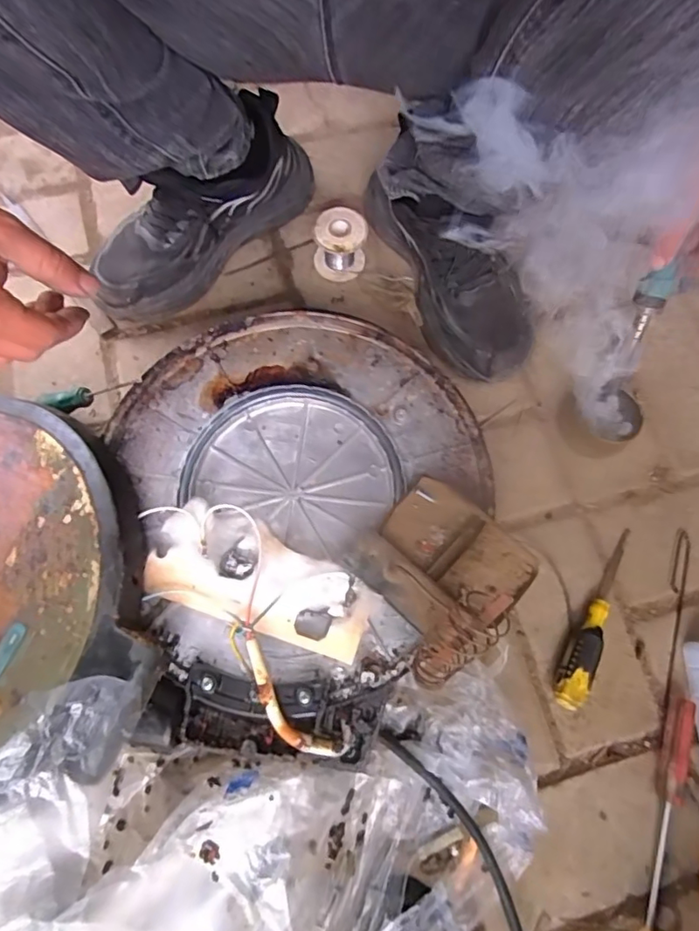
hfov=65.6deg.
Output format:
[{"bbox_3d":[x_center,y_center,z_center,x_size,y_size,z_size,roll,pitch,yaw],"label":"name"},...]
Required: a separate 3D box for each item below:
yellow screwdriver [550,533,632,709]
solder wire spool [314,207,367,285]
[{"bbox_3d":[0.211,0.126,0.465,0.024,0.026,0.164,25,73,7],"label":"yellow screwdriver"},{"bbox_3d":[-0.010,-0.228,0.564,0.052,0.057,0.046,-2,72,-2],"label":"solder wire spool"}]

